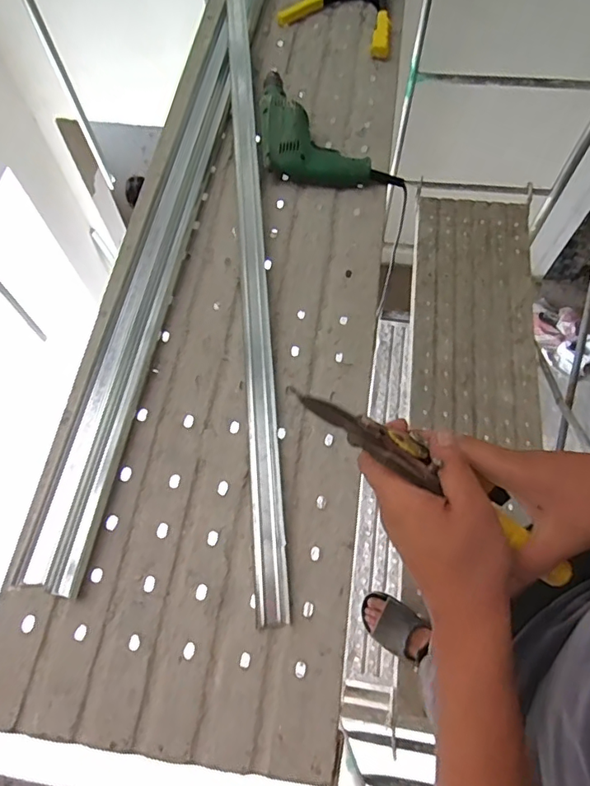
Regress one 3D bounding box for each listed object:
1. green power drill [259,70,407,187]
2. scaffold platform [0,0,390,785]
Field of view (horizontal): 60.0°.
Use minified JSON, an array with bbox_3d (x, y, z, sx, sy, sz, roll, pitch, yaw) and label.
[{"bbox_3d":[0.059,-0.446,0.857,0.228,0.067,0.213,-2,65,-1],"label":"green power drill"},{"bbox_3d":[-0.049,-0.332,0.821,0.395,0.073,1.553,8,65,4],"label":"scaffold platform"}]

